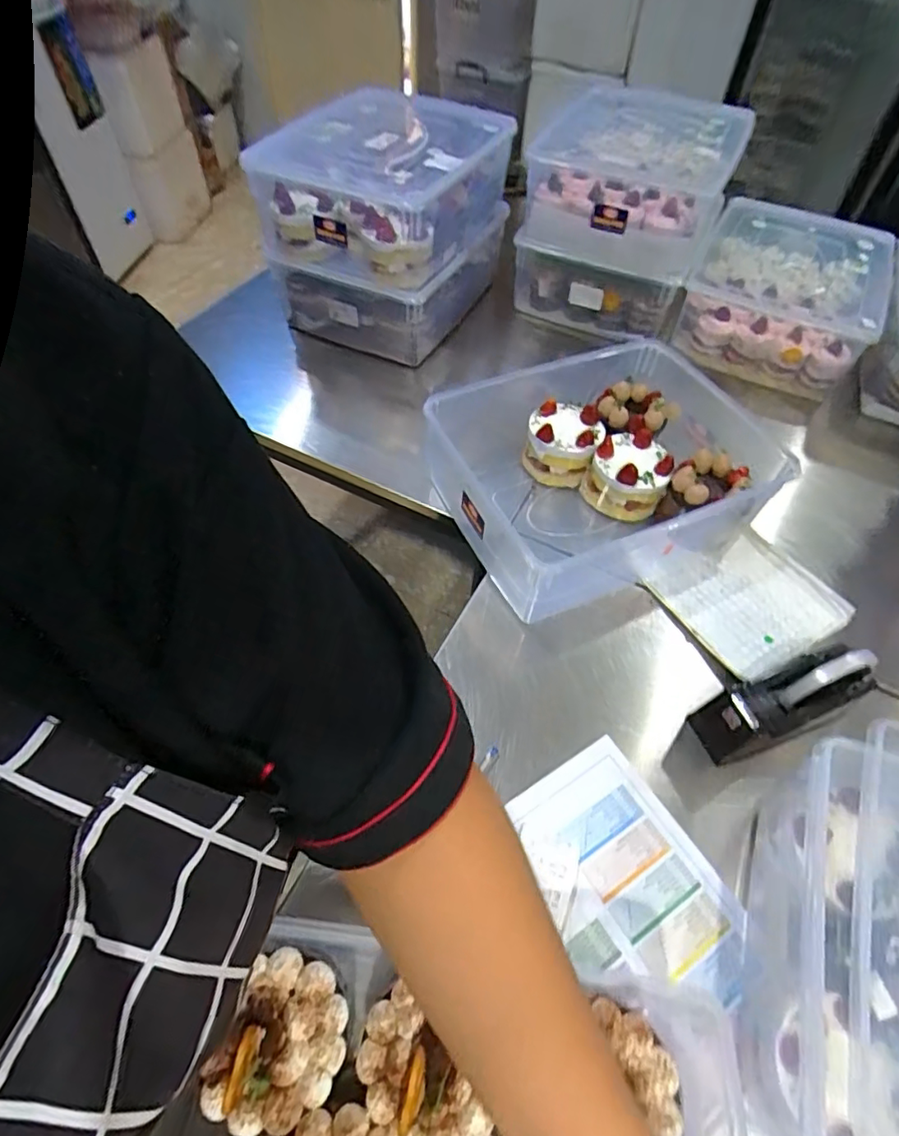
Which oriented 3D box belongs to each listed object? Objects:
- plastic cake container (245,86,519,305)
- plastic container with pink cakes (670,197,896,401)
[{"bbox_3d":[-0.086,-0.599,0.894,0.273,0.158,0.385,23,57,14],"label":"plastic cake container"},{"bbox_3d":[0.582,-0.480,0.988,0.287,0.132,0.357,24,57,14],"label":"plastic container with pink cakes"}]

